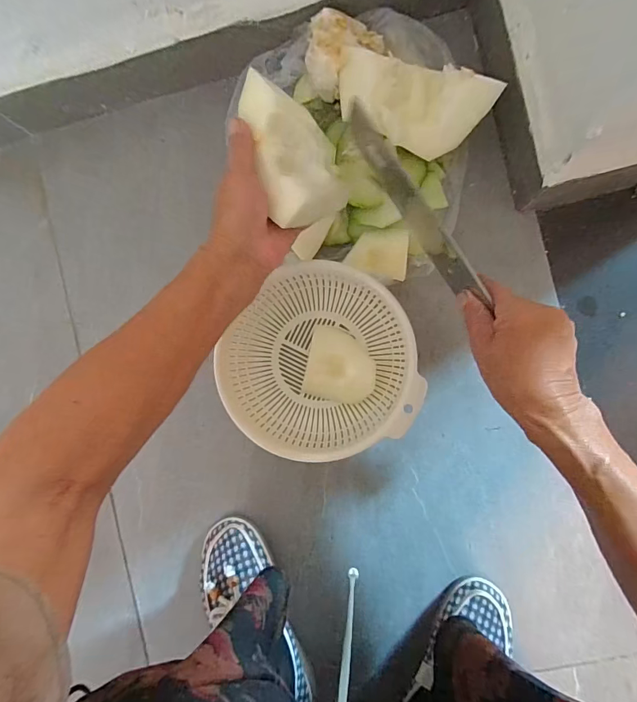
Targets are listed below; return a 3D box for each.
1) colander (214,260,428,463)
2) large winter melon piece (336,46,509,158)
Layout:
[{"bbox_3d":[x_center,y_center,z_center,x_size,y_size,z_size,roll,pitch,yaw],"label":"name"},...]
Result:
[{"bbox_3d":[0.000,0.013,0.459,0.197,0.082,0.205,0,89,3],"label":"colander"},{"bbox_3d":[0.097,-0.258,0.424,0.163,0.045,0.091,16,90,5],"label":"large winter melon piece"}]

